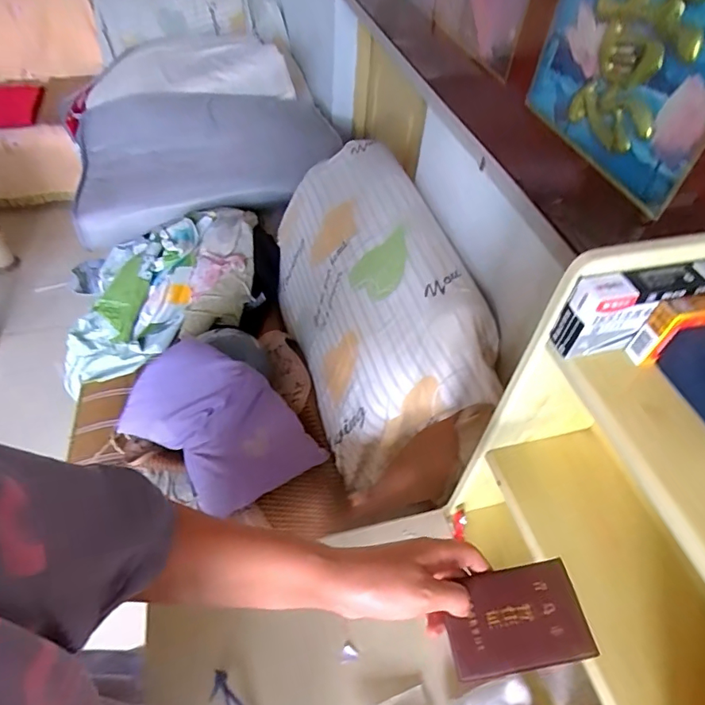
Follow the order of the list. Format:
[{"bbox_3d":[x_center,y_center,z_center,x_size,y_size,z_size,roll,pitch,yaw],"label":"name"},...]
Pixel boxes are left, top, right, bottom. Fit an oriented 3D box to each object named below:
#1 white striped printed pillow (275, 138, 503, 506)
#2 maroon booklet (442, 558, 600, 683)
[{"bbox_3d":[0.019,-0.147,1.187,0.199,0.502,0.819,12,42,-40],"label":"white striped printed pillow"},{"bbox_3d":[0.128,0.210,0.379,0.105,0.006,0.070,-12,55,0],"label":"maroon booklet"}]

